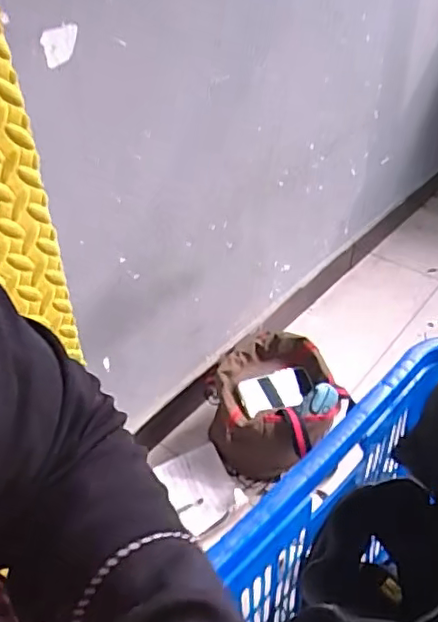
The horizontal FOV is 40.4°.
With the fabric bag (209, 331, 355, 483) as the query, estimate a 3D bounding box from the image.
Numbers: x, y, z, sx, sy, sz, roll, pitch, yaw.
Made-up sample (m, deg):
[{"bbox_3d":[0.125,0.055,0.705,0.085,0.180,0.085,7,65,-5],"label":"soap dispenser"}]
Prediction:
[{"bbox_3d":[0.102,0.164,1.056,0.232,0.122,0.225,-6,41,-6],"label":"fabric bag"}]

